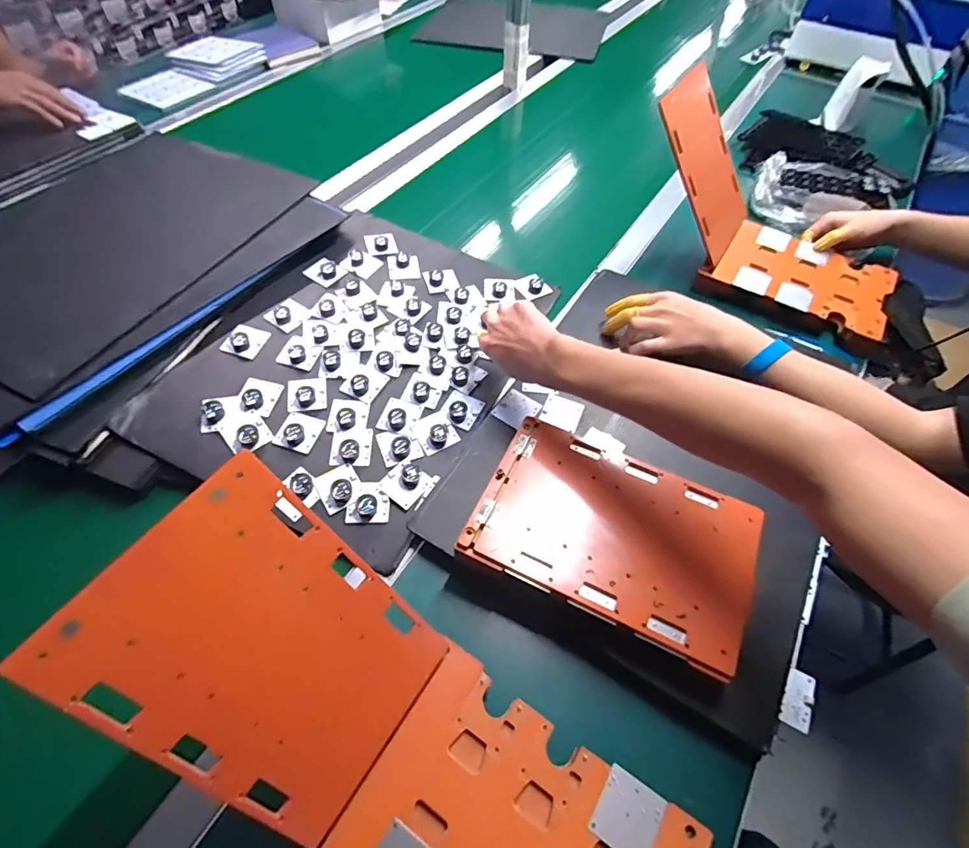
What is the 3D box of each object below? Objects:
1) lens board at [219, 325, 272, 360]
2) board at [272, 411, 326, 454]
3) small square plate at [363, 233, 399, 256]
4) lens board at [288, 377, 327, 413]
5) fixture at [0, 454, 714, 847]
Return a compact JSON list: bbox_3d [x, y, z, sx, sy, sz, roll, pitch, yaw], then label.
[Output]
[{"bbox_3d":[-0.310,-0.109,0.641,0.039,0.019,0.050,12,56,7],"label":"lens board"},{"bbox_3d":[-0.217,0.007,0.579,0.045,0.013,0.048,14,56,8],"label":"board"},{"bbox_3d":[-0.159,-0.280,0.768,0.046,0.018,0.041,-21,59,-15],"label":"small square plate"},{"bbox_3d":[-0.219,-0.040,0.607,0.044,0.011,0.049,-9,56,-8],"label":"lens board"},{"bbox_3d":[-0.059,0.219,0.343,0.418,0.101,0.166,43,61,-6],"label":"fixture"}]

